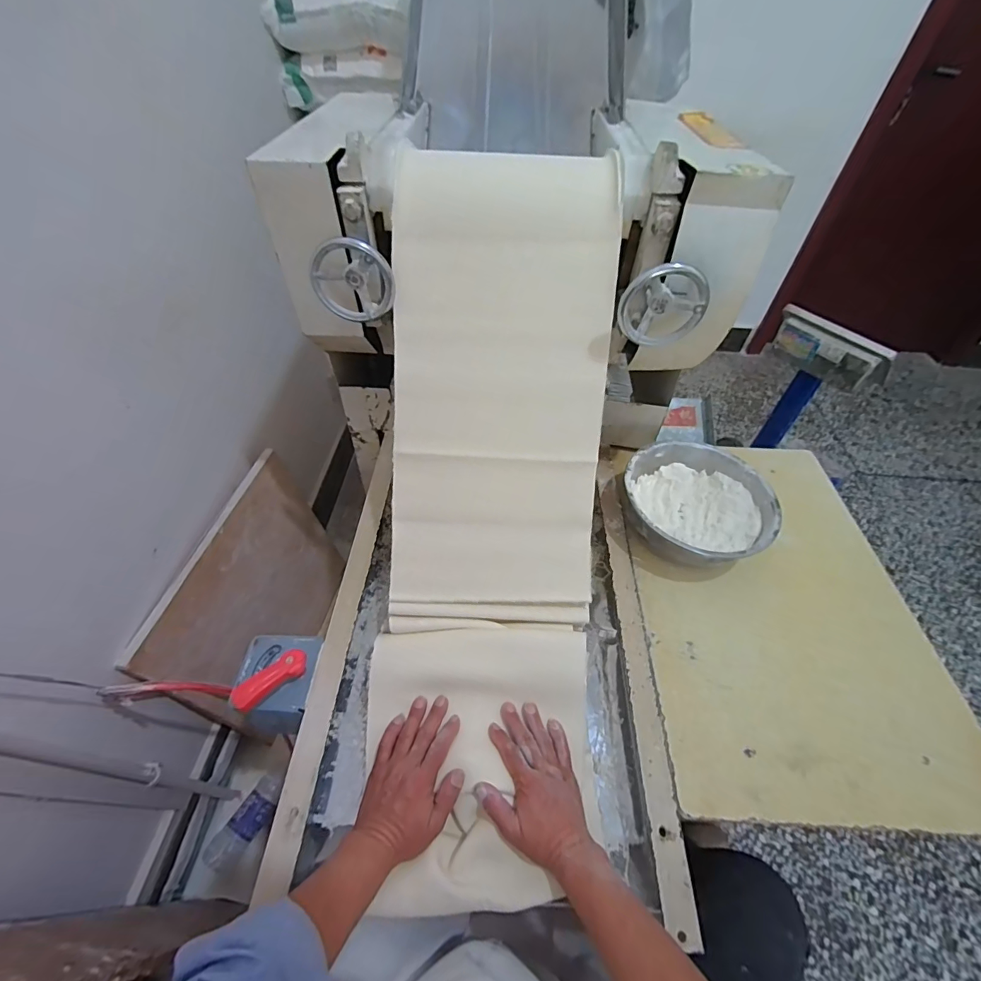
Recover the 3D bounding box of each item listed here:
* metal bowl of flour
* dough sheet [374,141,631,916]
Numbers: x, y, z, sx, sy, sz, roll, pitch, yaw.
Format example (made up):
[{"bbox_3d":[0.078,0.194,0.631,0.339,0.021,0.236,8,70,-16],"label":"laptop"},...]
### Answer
[{"bbox_3d":[0.315,0.023,0.693,0.210,0.075,0.203,1,50,-2],"label":"metal bowl of flour"},{"bbox_3d":[0.004,0.033,0.536,0.263,0.177,0.776,3,90,-1],"label":"dough sheet"}]

